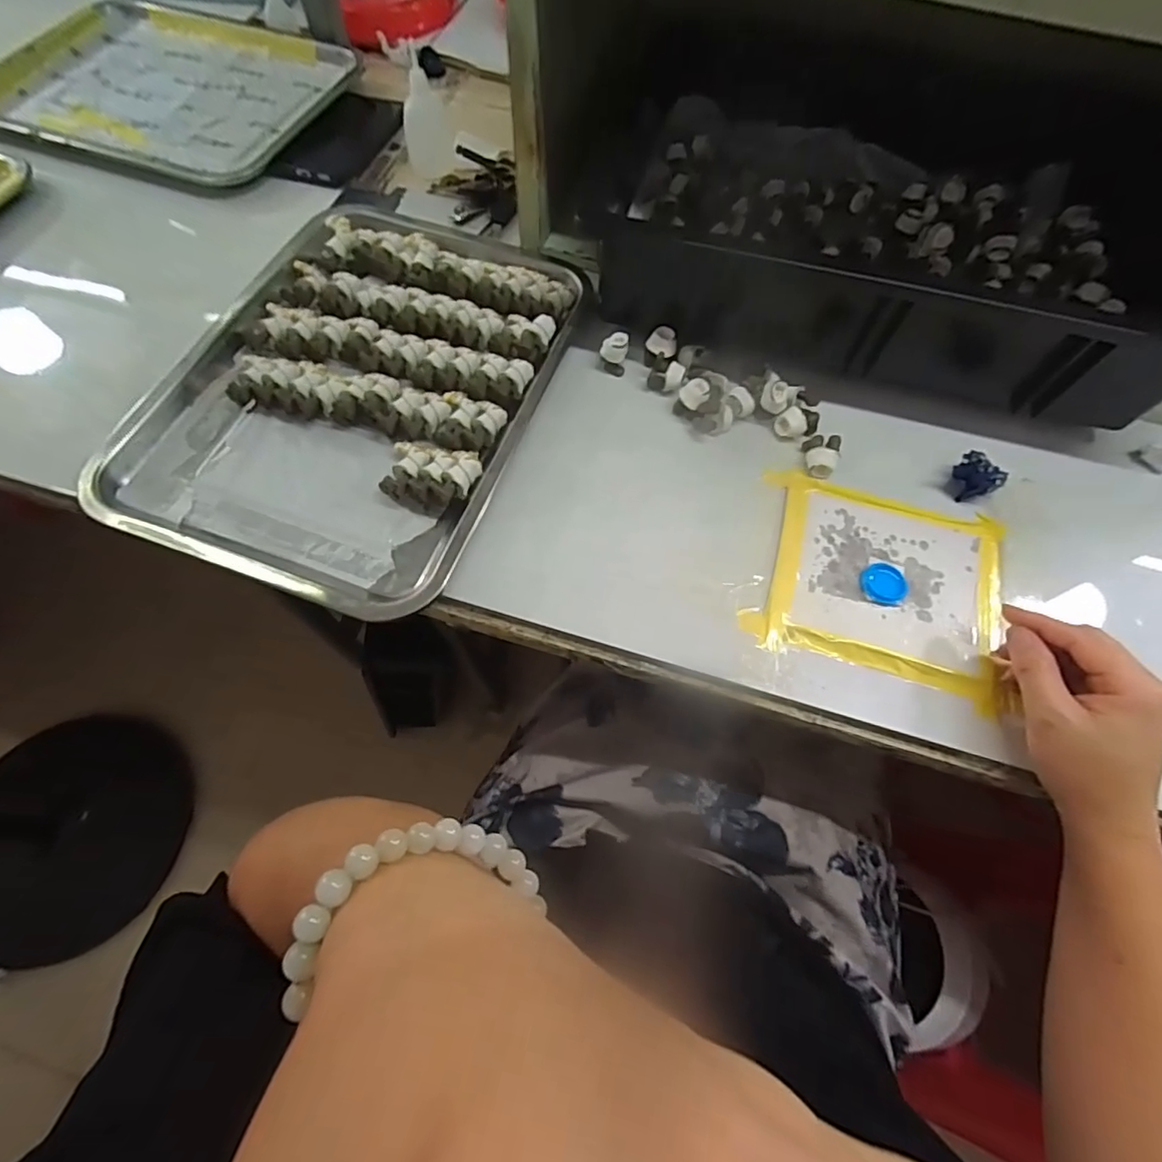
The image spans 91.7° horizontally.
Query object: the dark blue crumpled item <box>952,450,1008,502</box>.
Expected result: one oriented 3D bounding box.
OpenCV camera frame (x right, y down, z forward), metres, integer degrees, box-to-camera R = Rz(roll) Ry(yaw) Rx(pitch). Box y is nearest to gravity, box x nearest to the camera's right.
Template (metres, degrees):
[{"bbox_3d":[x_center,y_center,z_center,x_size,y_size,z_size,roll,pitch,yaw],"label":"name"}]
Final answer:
[{"bbox_3d":[0.286,-0.075,0.409,0.028,0.020,0.032,-31,70,-14],"label":"dark blue crumpled item"}]

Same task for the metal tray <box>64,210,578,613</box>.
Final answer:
[{"bbox_3d":[-0.161,-0.154,0.432,0.263,0.029,0.356,21,67,8],"label":"metal tray"}]

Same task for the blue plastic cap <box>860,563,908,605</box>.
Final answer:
[{"bbox_3d":[0.203,0.002,0.378,0.027,0.006,0.029,1,66,-1],"label":"blue plastic cap"}]

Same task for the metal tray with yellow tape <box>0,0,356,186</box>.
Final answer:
[{"bbox_3d":[-0.441,-0.527,0.599,0.341,0.017,0.257,17,66,6],"label":"metal tray with yellow tape"}]

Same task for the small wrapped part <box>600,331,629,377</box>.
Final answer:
[{"bbox_3d":[0.027,-0.182,0.451,0.021,0.025,0.020,1,66,-1],"label":"small wrapped part"}]

